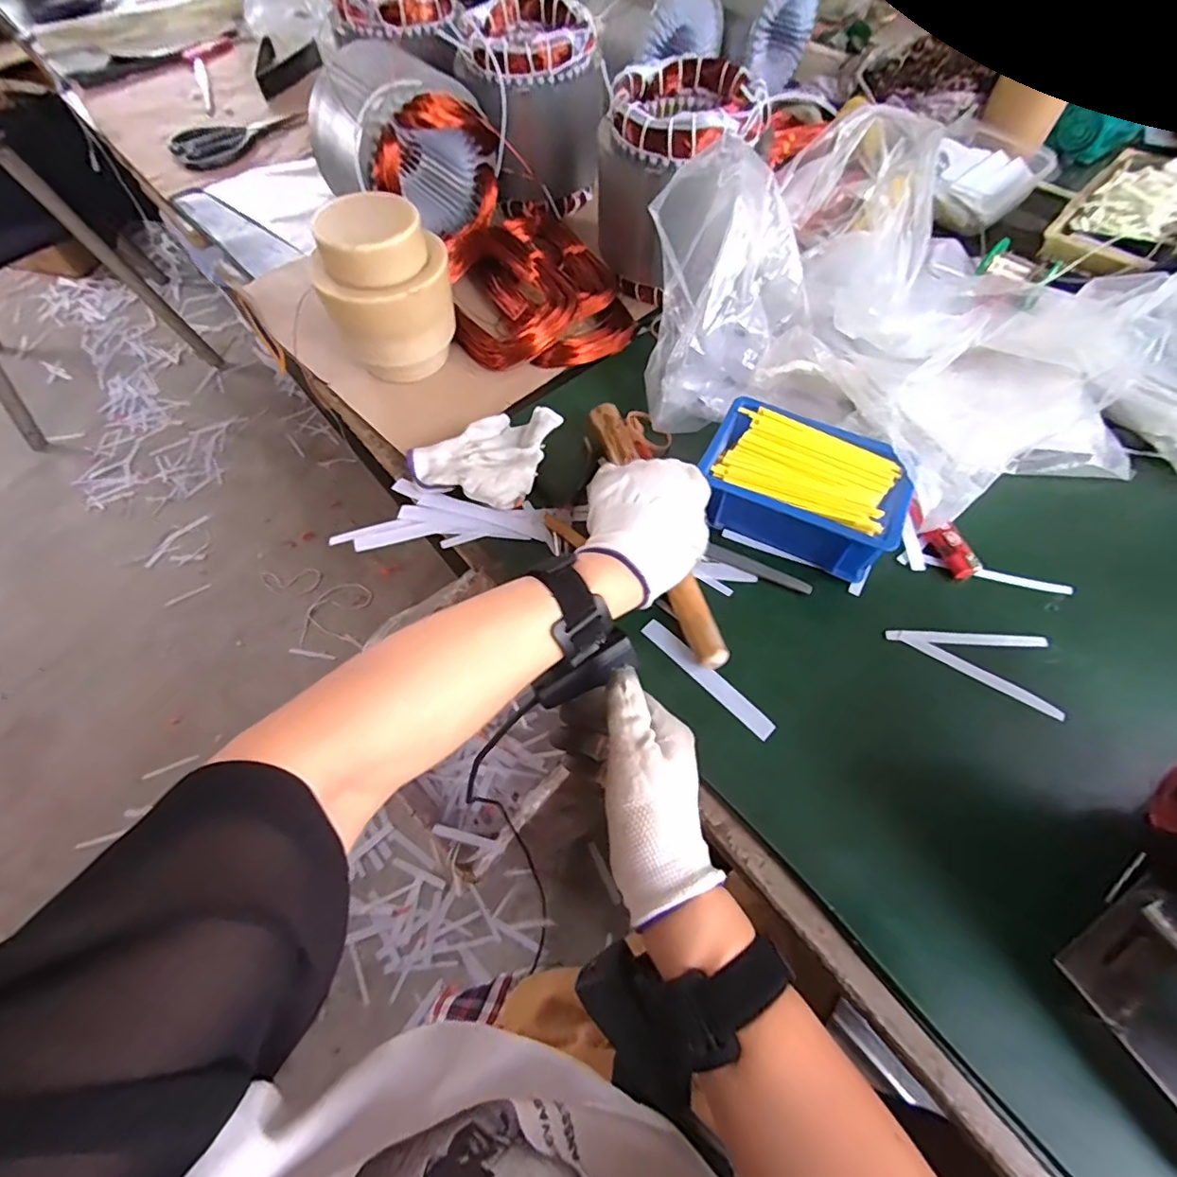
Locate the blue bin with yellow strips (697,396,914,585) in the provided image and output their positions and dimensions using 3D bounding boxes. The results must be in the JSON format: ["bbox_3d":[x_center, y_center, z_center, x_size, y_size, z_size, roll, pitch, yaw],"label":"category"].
[{"bbox_3d":[0.156,-0.069,0.416,0.141,0.057,0.104,26,65,14],"label":"blue bin with yellow strips"}]

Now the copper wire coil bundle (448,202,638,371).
[{"bbox_3d":[-0.065,-0.320,0.574,0.171,0.054,0.225,-17,62,-8],"label":"copper wire coil bundle"}]

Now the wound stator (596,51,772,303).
[{"bbox_3d":[0.093,-0.388,0.530,0.140,0.144,0.154,-1,61,1],"label":"wound stator"}]

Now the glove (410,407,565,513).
[{"bbox_3d":[-0.087,-0.111,0.460,0.103,0.048,0.094,23,64,13],"label":"glove"}]

